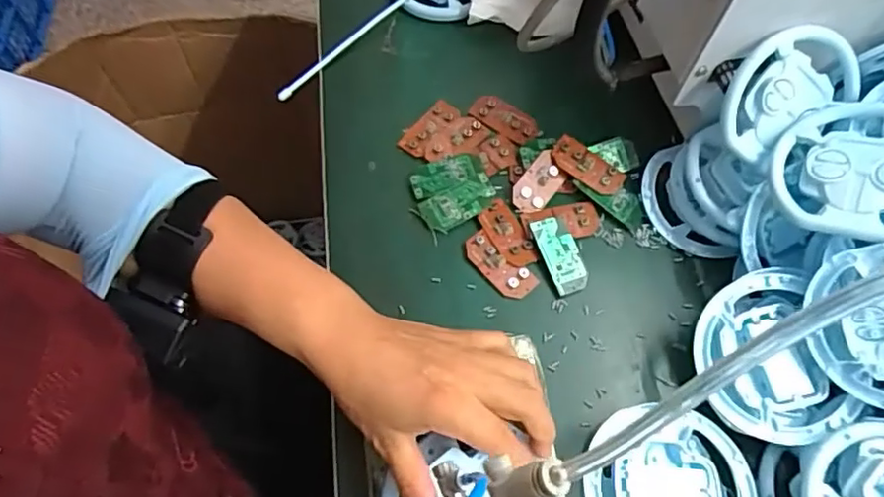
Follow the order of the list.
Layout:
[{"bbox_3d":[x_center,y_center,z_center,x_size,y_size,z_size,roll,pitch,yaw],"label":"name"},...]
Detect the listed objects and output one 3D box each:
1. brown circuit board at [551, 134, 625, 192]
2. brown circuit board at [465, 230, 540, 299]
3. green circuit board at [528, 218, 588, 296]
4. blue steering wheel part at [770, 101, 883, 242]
[{"bbox_3d":[0.120,-0.067,0.499,0.061,0.009,0.028,33,66,-1],"label":"brown circuit board"},{"bbox_3d":[0.043,0.014,0.468,0.060,0.009,0.026,41,70,18],"label":"brown circuit board"},{"bbox_3d":[0.092,0.005,0.473,0.031,0.005,0.061,-22,79,-12],"label":"green circuit board"},{"bbox_3d":[0.273,-0.053,0.395,0.101,0.012,0.101,-12,59,21],"label":"blue steering wheel part"}]

